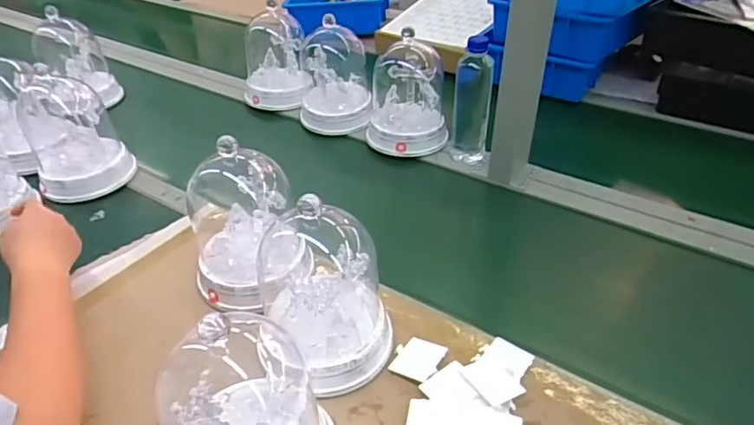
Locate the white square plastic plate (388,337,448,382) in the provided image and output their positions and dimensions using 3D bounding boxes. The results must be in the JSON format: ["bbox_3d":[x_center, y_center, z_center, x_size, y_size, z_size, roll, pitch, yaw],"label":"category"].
[{"bbox_3d":[0.046,0.165,0.588,0.052,0.004,0.050,11,45,30],"label":"white square plastic plate"}]

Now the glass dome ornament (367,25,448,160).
[{"bbox_3d":[0.054,-0.208,0.936,0.144,0.170,0.123,-1,39,2],"label":"glass dome ornament"}]

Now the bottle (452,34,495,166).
[{"bbox_3d":[0.159,-0.175,0.871,0.062,0.208,0.061,5,40,10],"label":"bottle"}]

